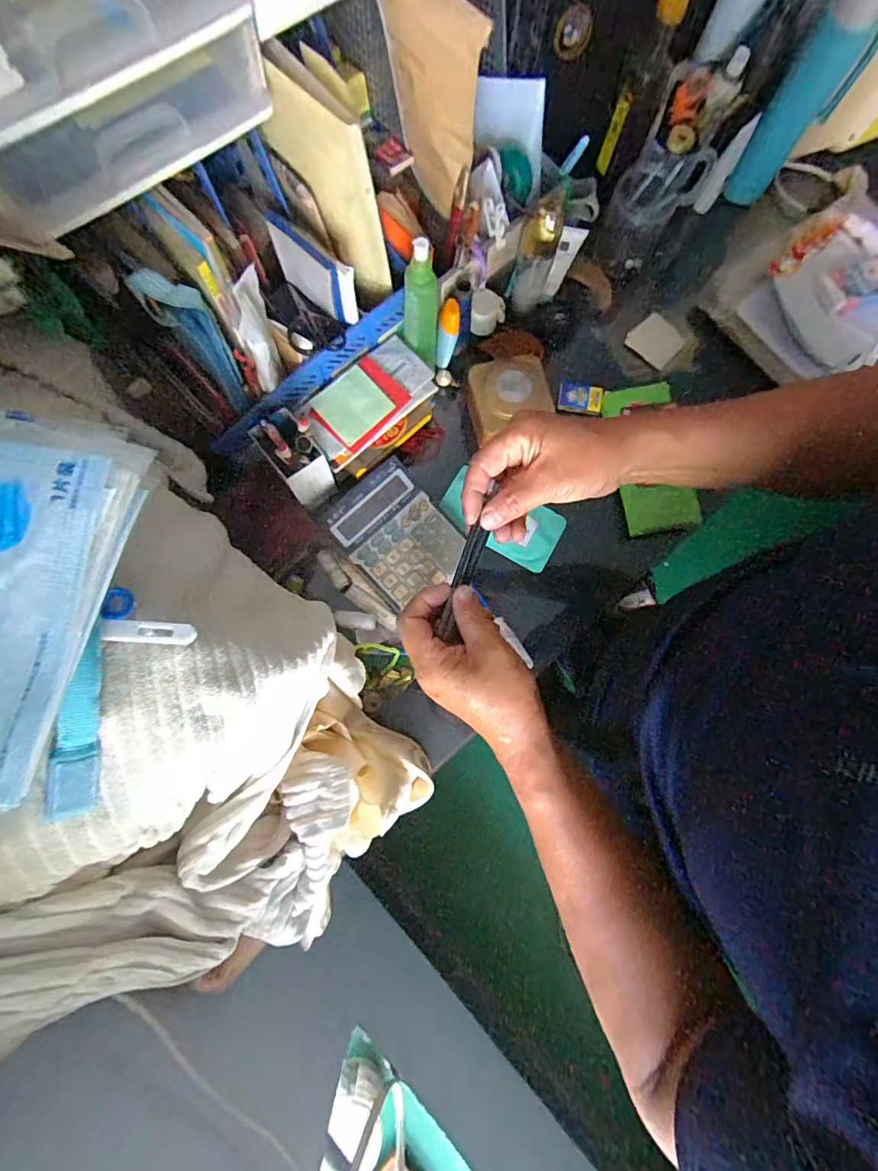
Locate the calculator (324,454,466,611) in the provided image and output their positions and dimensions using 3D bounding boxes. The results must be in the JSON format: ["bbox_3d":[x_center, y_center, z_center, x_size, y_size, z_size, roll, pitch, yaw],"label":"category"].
[{"bbox_3d":[-0.051,-0.063,0.635,0.129,0.036,0.172,-43,83,-8],"label":"calculator"}]

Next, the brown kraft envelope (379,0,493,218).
[{"bbox_3d":[-0.006,-0.503,0.520,0.115,0.178,0.023,43,80,7],"label":"brown kraft envelope"}]

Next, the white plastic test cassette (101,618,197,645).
[{"bbox_3d":[-0.171,0.027,0.295,0.049,0.005,0.013,6,79,-13],"label":"white plastic test cassette"}]

